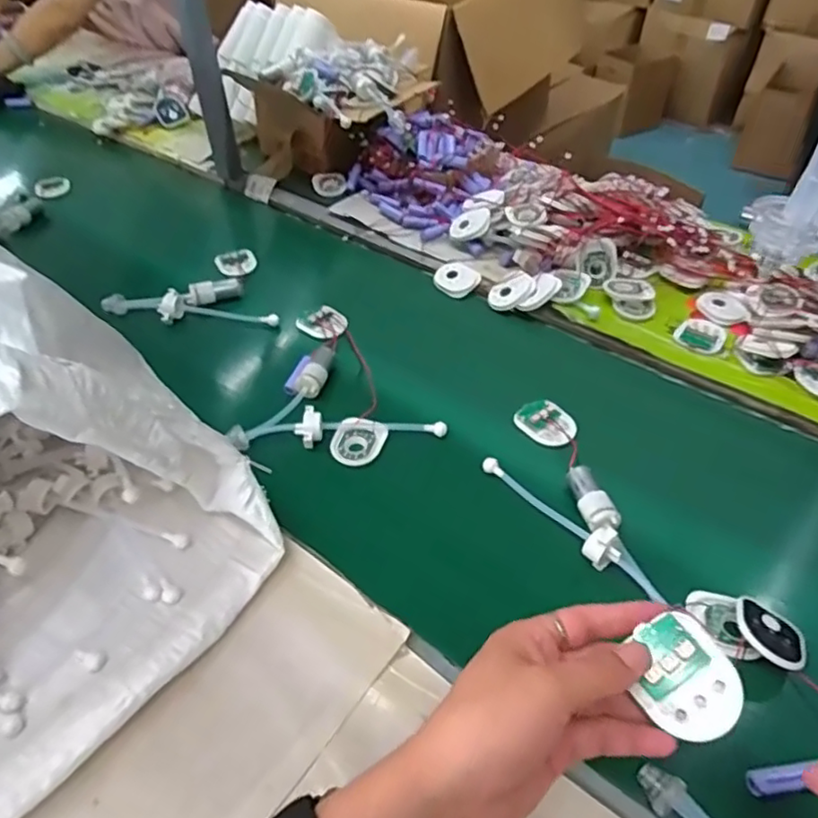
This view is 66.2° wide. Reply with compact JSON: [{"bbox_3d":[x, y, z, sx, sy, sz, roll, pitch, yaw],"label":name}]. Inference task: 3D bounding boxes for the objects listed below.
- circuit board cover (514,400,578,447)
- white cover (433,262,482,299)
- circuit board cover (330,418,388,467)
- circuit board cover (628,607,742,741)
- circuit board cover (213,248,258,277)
[{"bbox_3d":[0.134,0.012,0.615,0.061,0.010,0.045,33,55,28],"label":"circuit board cover"},{"bbox_3d":[0.061,-0.167,0.815,0.050,0.010,0.060,-43,59,-16],"label":"white cover"},{"bbox_3d":[-0.049,0.030,0.597,0.048,0.011,0.048,10,47,11],"label":"circuit board cover"},{"bbox_3d":[0.138,0.135,0.316,0.047,0.010,0.055,-36,56,3],"label":"circuit board cover"},{"bbox_3d":[-0.230,-0.196,0.845,0.051,0.017,0.047,-26,49,-21],"label":"circuit board cover"}]

